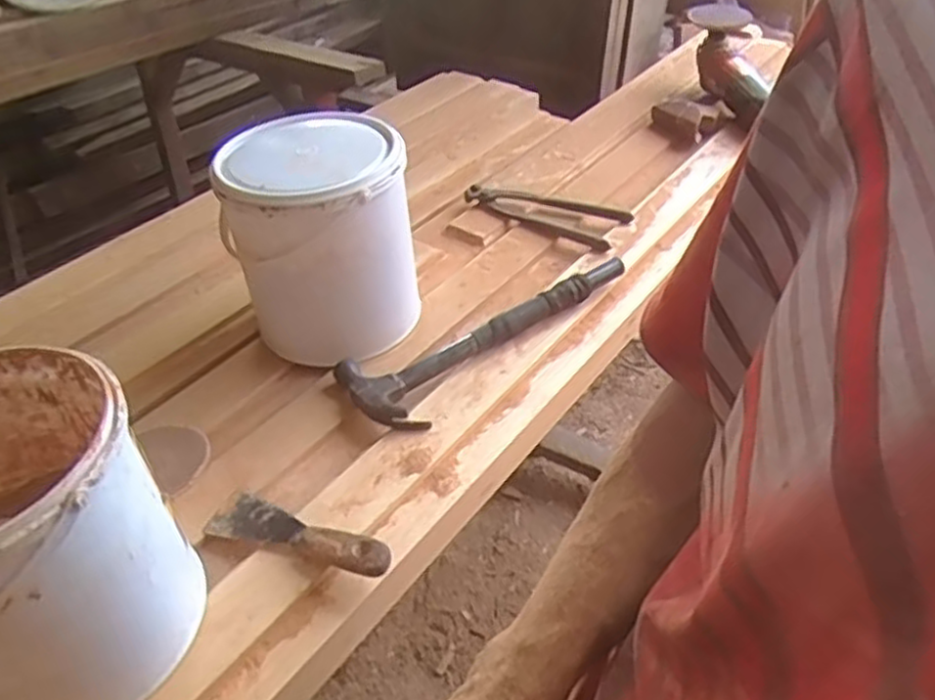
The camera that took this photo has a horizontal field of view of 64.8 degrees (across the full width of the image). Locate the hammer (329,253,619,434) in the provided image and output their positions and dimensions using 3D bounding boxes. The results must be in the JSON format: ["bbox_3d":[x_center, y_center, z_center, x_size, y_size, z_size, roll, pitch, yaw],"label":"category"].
[{"bbox_3d":[0.026,-0.025,0.771,0.344,0.034,0.112,-32,49,-29],"label":"hammer"}]

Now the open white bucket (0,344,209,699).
[{"bbox_3d":[-0.290,0.129,0.482,0.168,0.197,0.182,-1,41,1],"label":"open white bucket"}]

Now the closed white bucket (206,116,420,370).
[{"bbox_3d":[-0.146,-0.112,0.755,0.166,0.198,0.180,-1,41,1],"label":"closed white bucket"}]

